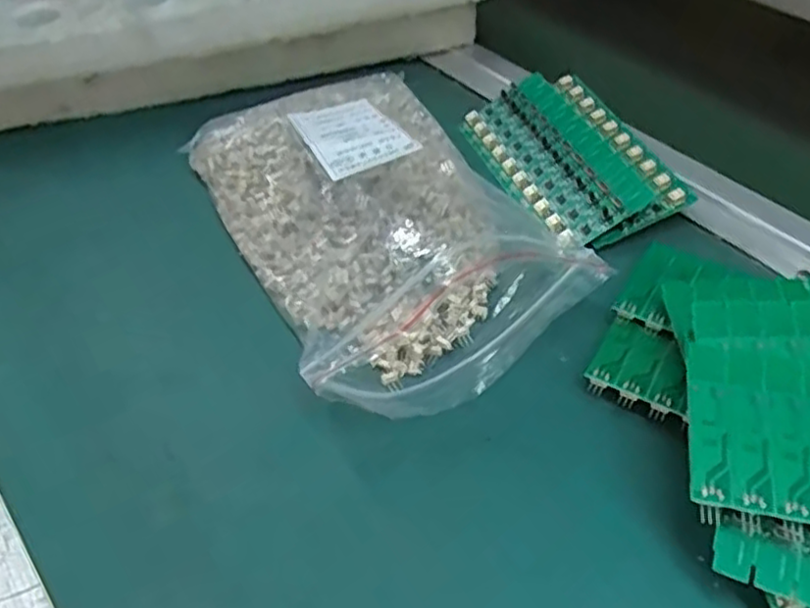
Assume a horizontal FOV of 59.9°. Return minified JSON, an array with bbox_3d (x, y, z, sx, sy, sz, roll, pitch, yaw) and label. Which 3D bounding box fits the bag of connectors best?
[{"bbox_3d":[-0.014,-0.057,0.383,0.154,0.054,0.234,-22,51,-15],"label":"bag of connectors"}]

